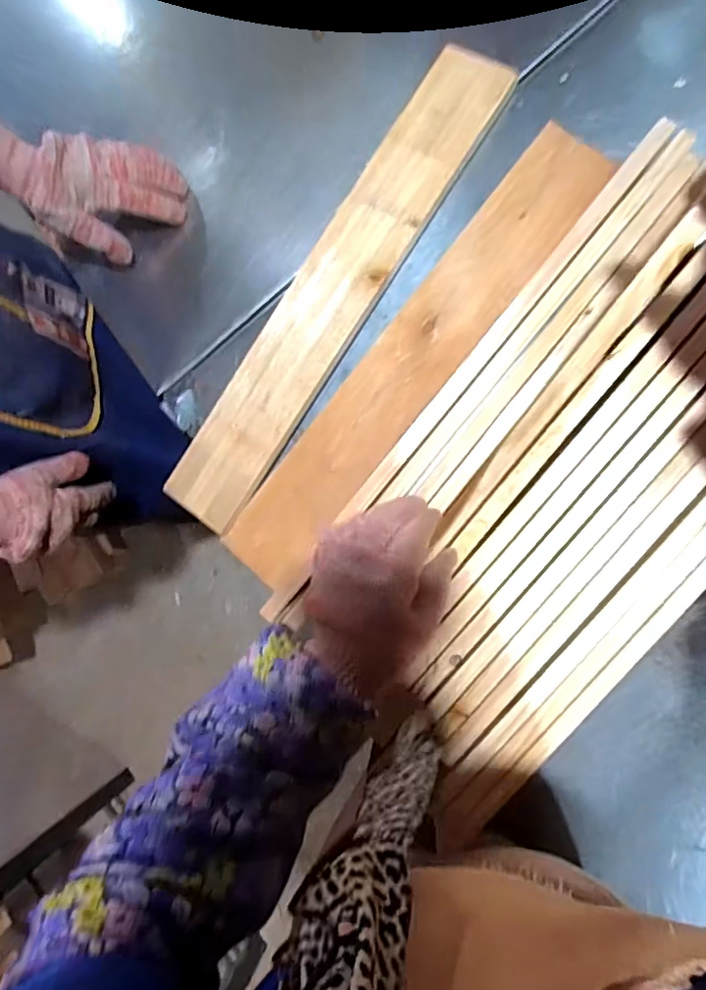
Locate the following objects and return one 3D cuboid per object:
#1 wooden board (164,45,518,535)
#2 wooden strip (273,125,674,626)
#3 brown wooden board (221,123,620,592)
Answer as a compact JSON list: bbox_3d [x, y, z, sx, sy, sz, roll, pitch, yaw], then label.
[{"bbox_3d":[-0.021,-0.188,0.517,0.080,0.008,0.485,35,95,7],"label":"wooden board"},{"bbox_3d":[0.081,-0.082,0.442,0.024,0.018,0.475,40,97,6],"label":"wooden strip"},{"bbox_3d":[0.045,-0.120,0.511,0.081,0.018,0.476,39,96,6],"label":"brown wooden board"}]

